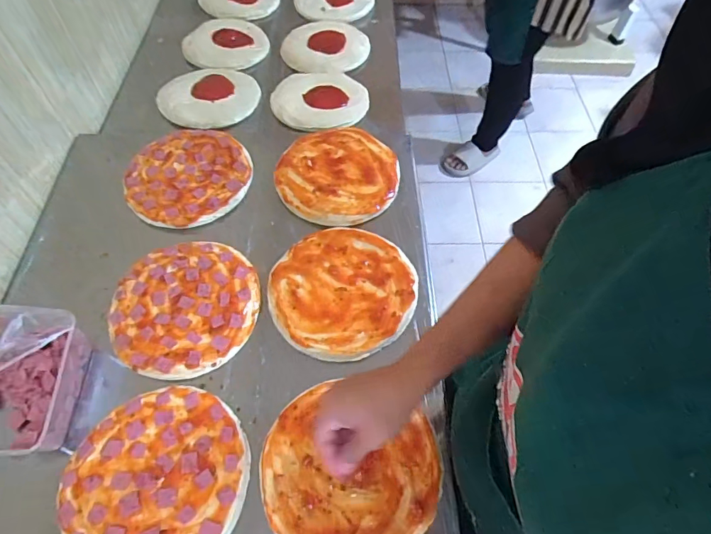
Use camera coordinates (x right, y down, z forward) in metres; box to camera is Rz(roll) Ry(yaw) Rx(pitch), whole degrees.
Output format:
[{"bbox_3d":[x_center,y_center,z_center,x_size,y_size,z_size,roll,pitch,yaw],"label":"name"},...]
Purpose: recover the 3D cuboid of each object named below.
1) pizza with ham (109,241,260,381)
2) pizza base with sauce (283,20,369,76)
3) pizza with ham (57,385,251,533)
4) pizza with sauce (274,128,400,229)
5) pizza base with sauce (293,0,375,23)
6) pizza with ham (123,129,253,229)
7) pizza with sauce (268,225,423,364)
[{"bbox_3d":[-0.235,0.054,0.608,0.188,0.029,0.196,0,58,0],"label":"pizza with ham"},{"bbox_3d":[-0.059,-0.516,1.010,0.178,0.022,0.208,31,63,18],"label":"pizza base with sauce"},{"bbox_3d":[-0.222,0.234,0.489,0.193,0.012,0.191,0,58,0],"label":"pizza with ham"},{"bbox_3d":[-0.027,-0.158,0.719,0.188,0.015,0.197,0,58,0],"label":"pizza with sauce"},{"bbox_3d":[-0.054,-0.685,1.119,0.196,0.010,0.178,-5,59,-3],"label":"pizza base with sauce"},{"bbox_3d":[-0.272,-0.150,0.716,0.194,0.021,0.188,0,58,0],"label":"pizza with ham"},{"bbox_3d":[-0.017,0.030,0.618,0.202,0.017,0.190,0,58,0],"label":"pizza with sauce"}]

